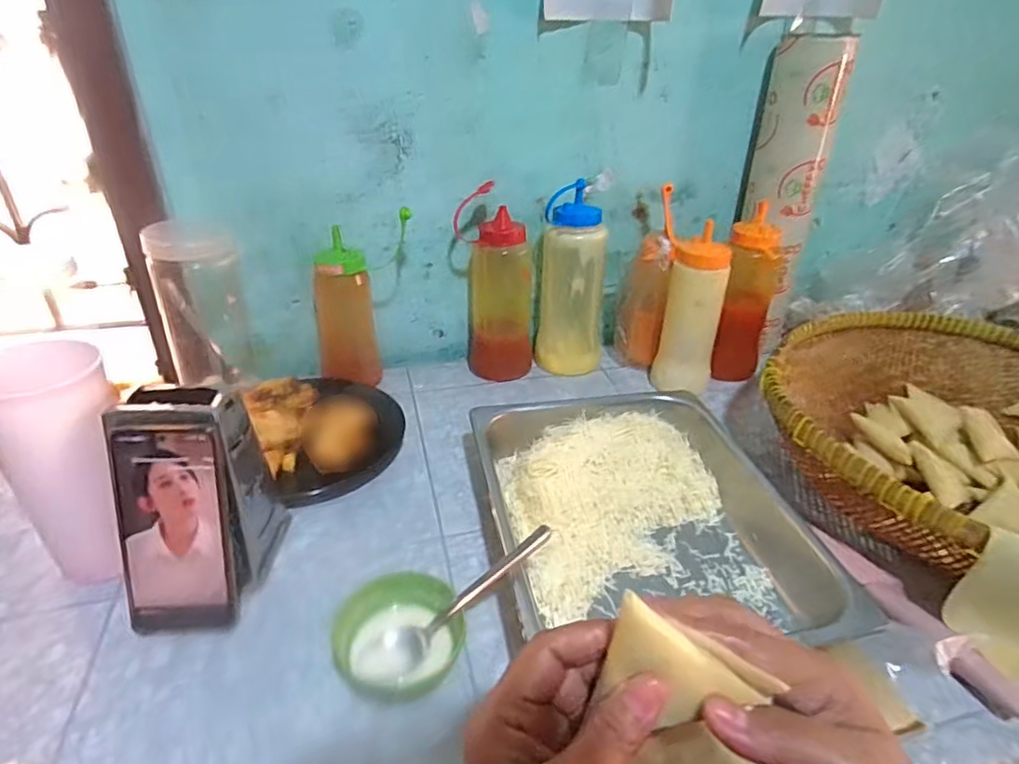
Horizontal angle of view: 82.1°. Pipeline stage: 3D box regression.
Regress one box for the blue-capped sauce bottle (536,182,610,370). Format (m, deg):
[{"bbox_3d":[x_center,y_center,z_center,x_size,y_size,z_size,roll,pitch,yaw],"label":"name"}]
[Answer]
[{"bbox_3d":[0.088,-0.129,0.792,0.094,0.228,0.070,8,32,8],"label":"blue-capped sauce bottle"}]

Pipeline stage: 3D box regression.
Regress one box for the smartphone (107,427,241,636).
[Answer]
[{"bbox_3d":[-0.253,0.115,0.442,0.078,0.164,0.013,-1,12,-6],"label":"smartphone"}]

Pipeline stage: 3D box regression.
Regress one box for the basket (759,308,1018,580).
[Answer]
[{"bbox_3d":[0.486,0.066,0.588,0.429,0.093,0.420,2,32,-1],"label":"basket"}]

